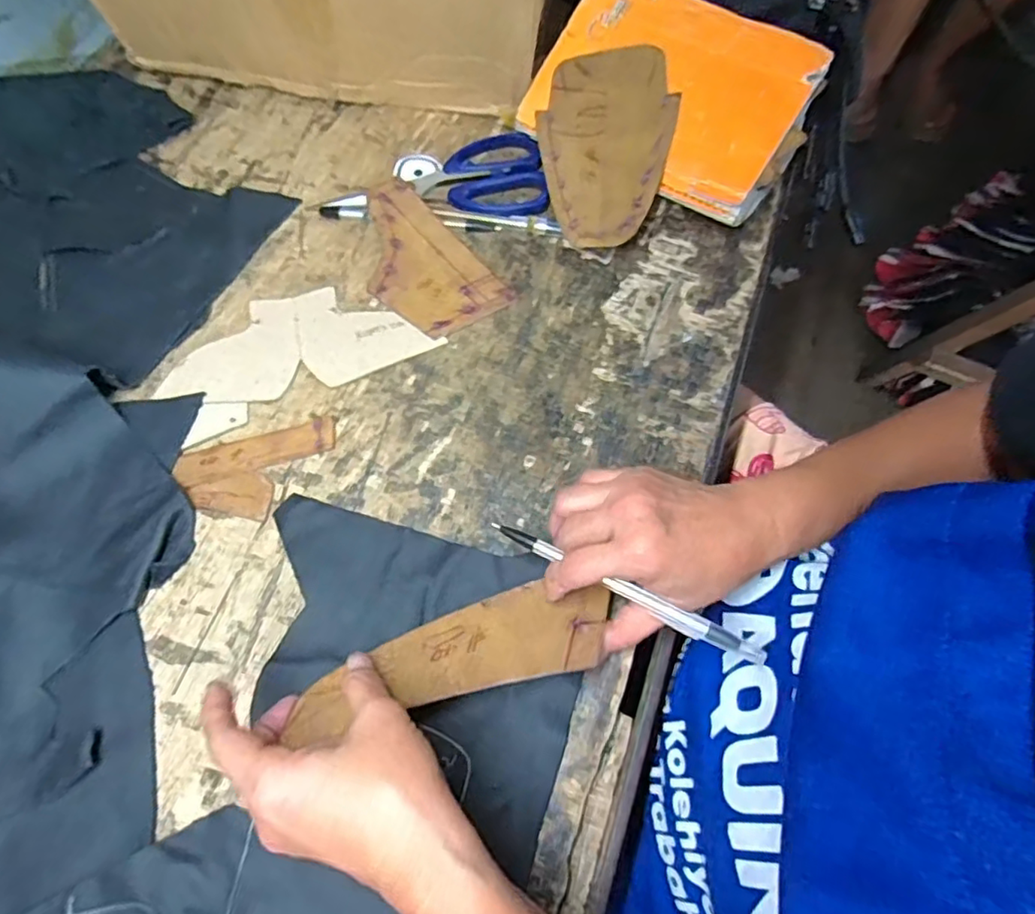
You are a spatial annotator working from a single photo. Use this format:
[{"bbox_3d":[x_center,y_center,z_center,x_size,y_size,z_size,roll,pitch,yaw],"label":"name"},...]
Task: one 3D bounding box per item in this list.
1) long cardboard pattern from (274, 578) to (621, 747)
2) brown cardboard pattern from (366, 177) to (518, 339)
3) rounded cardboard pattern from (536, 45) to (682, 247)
[{"bbox_3d":[-0.031,0.105,0.326,0.170,0.005,0.058,-12,40,-9],"label":"long cardboard pattern"},{"bbox_3d":[-0.075,-0.148,0.446,0.078,0.014,0.135,-38,74,-16],"label":"brown cardboard pattern"},{"bbox_3d":[0.064,-0.239,0.458,0.100,0.009,0.156,12,85,15],"label":"rounded cardboard pattern"}]

